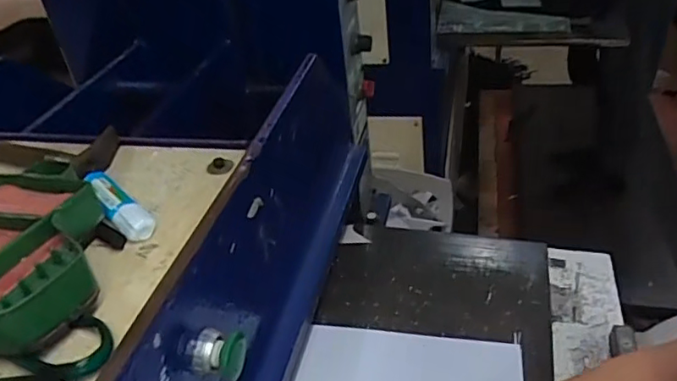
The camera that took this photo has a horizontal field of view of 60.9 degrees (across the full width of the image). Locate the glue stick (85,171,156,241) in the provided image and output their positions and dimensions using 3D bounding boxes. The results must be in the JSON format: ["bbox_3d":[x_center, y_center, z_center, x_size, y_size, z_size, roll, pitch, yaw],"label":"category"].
[{"bbox_3d":[-0.178,0.012,0.463,0.023,0.018,0.098,-32,43,-30],"label":"glue stick"}]

